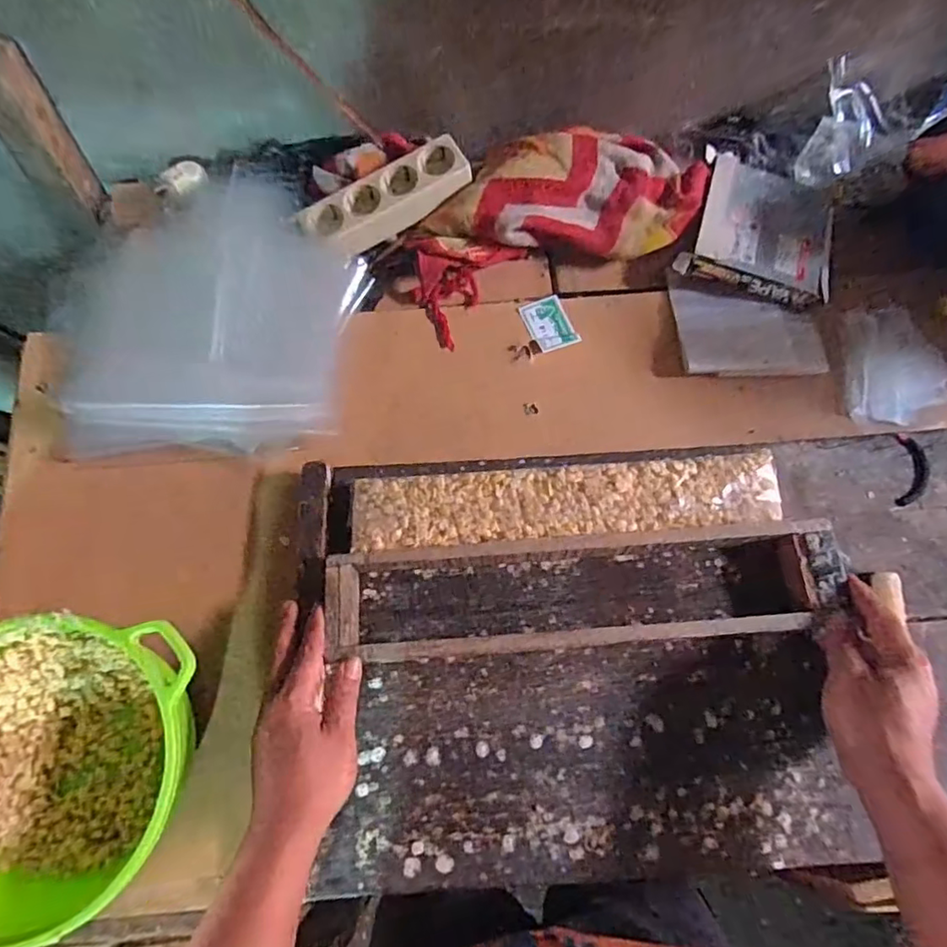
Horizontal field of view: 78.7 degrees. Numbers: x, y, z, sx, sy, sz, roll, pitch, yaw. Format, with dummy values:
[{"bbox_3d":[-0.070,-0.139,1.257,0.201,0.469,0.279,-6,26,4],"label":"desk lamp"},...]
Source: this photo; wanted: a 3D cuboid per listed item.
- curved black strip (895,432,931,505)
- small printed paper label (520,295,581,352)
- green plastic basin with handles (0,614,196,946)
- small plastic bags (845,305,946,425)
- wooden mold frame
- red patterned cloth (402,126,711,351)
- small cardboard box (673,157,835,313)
[{"bbox_3d":[0.409,-0.004,0.537,0.029,0.006,0.072,10,76,3],"label":"curved black strip"},{"bbox_3d":[0.082,-0.161,0.617,0.047,0.004,0.063,-22,73,-5],"label":"small printed paper label"},{"bbox_3d":[-0.312,0.218,0.434,0.197,0.098,0.203,0,76,1],"label":"green plastic basin with handles"},{"bbox_3d":[0.445,-0.114,0.601,0.111,0.017,0.132,5,76,2],"label":"small plastic bags"},{"bbox_3d":[0.094,0.098,0.487,0.427,0.037,0.086,-3,72,0],"label":"wooden mold frame"},{"bbox_3d":[0.087,-0.278,0.616,0.338,0.069,0.150,-25,72,-8],"label":"red patterned cloth"},{"bbox_3d":[0.313,-0.261,0.622,0.155,0.032,0.150,18,77,5],"label":"small cardboard box"}]

